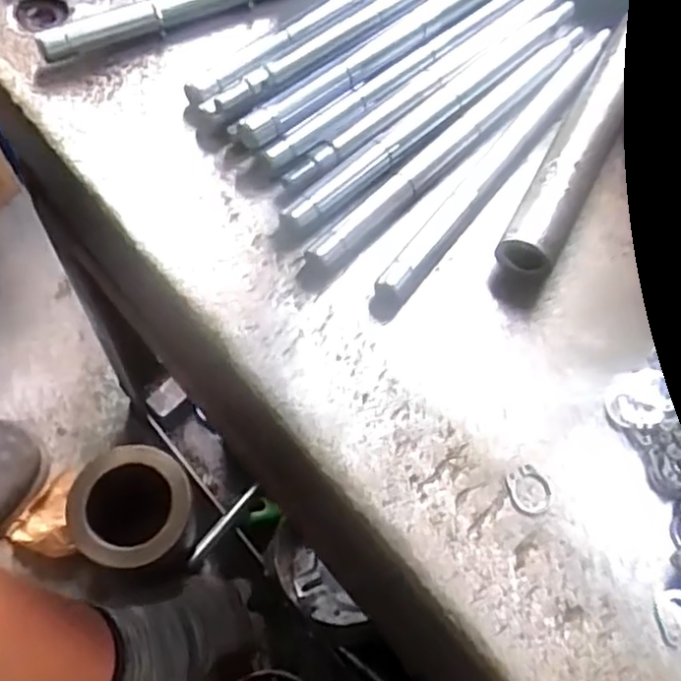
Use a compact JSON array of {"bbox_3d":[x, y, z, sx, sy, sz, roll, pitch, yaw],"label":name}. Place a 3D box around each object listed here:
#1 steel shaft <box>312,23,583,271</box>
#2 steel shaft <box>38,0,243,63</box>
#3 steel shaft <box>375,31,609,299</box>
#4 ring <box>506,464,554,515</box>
[{"bbox_3d":[0.047,-0.079,0.270,0.010,0.008,0.157,42,68,13],"label":"steel shaft"},{"bbox_3d":[-0.046,-0.148,0.292,0.158,0.012,0.012,-24,70,-16],"label":"steel shaft"},{"bbox_3d":[0.064,-0.073,0.269,0.010,0.007,0.157,36,67,10],"label":"steel shaft"},{"bbox_3d":[0.061,0.048,0.225,0.014,0.004,0.015,2,69,-5],"label":"ring"}]

